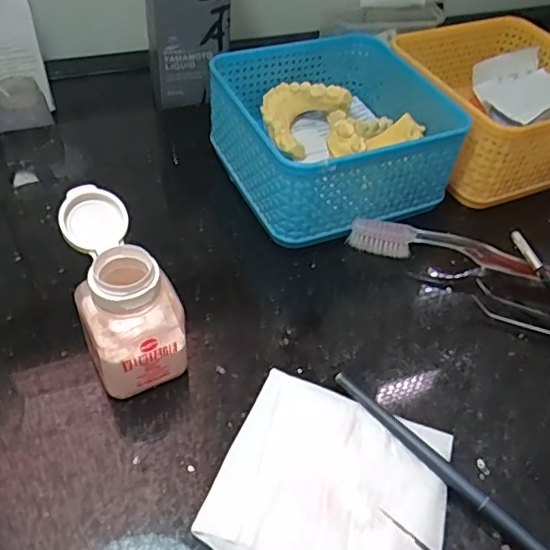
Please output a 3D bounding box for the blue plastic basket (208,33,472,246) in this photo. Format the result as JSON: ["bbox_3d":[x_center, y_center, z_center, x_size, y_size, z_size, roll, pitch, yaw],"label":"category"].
[{"bbox_3d":[0.036,-0.095,0.381,0.129,0.063,0.132,-16,52,-19],"label":"blue plastic basket"}]

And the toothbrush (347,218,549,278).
[{"bbox_3d":[0.136,-0.006,0.340,0.184,0.017,0.015,13,49,6],"label":"toothbrush"}]

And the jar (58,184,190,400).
[{"bbox_3d":[-0.070,0.009,0.268,0.043,0.075,0.065,-19,53,-21],"label":"jar"}]

